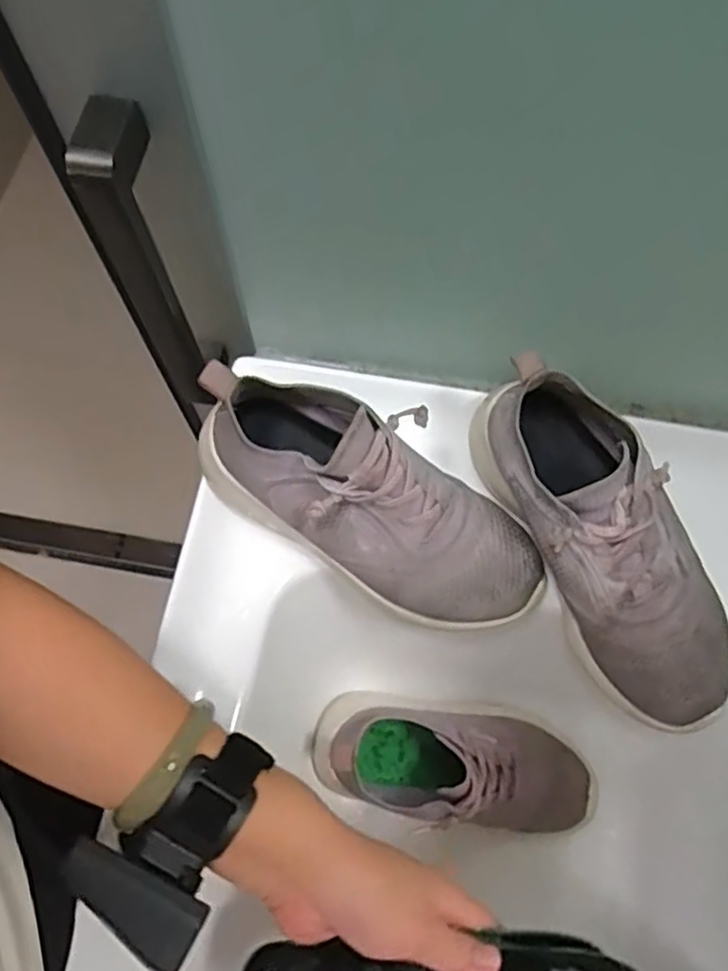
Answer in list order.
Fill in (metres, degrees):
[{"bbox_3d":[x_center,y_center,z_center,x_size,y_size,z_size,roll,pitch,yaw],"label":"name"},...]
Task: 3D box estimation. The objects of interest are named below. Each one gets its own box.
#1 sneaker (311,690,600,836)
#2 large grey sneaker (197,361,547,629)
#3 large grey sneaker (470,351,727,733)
[{"bbox_3d":[0.072,0.199,0.473,0.197,0.077,0.078,11,69,3],"label":"sneaker"},{"bbox_3d":[0.006,0.011,0.398,0.226,0.107,0.084,32,72,-2],"label":"large grey sneaker"},{"bbox_3d":[0.143,0.031,0.388,0.082,0.086,0.218,-28,72,-11],"label":"large grey sneaker"}]

